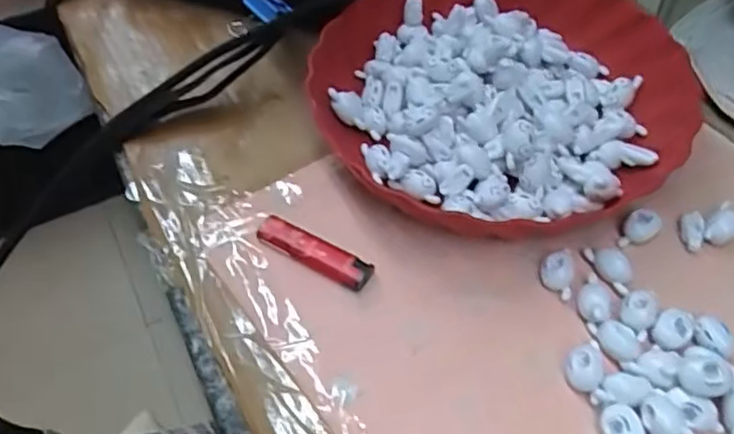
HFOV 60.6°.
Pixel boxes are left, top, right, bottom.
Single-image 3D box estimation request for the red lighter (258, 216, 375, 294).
[{"bbox_3d":[-0.033,0.023,0.381,0.076,0.012,0.018,24,60,21],"label":"red lighter"}]

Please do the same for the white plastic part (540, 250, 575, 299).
[{"bbox_3d":[0.111,0.033,0.359,0.017,0.013,0.025,-12,54,-3],"label":"white plastic part"}]

